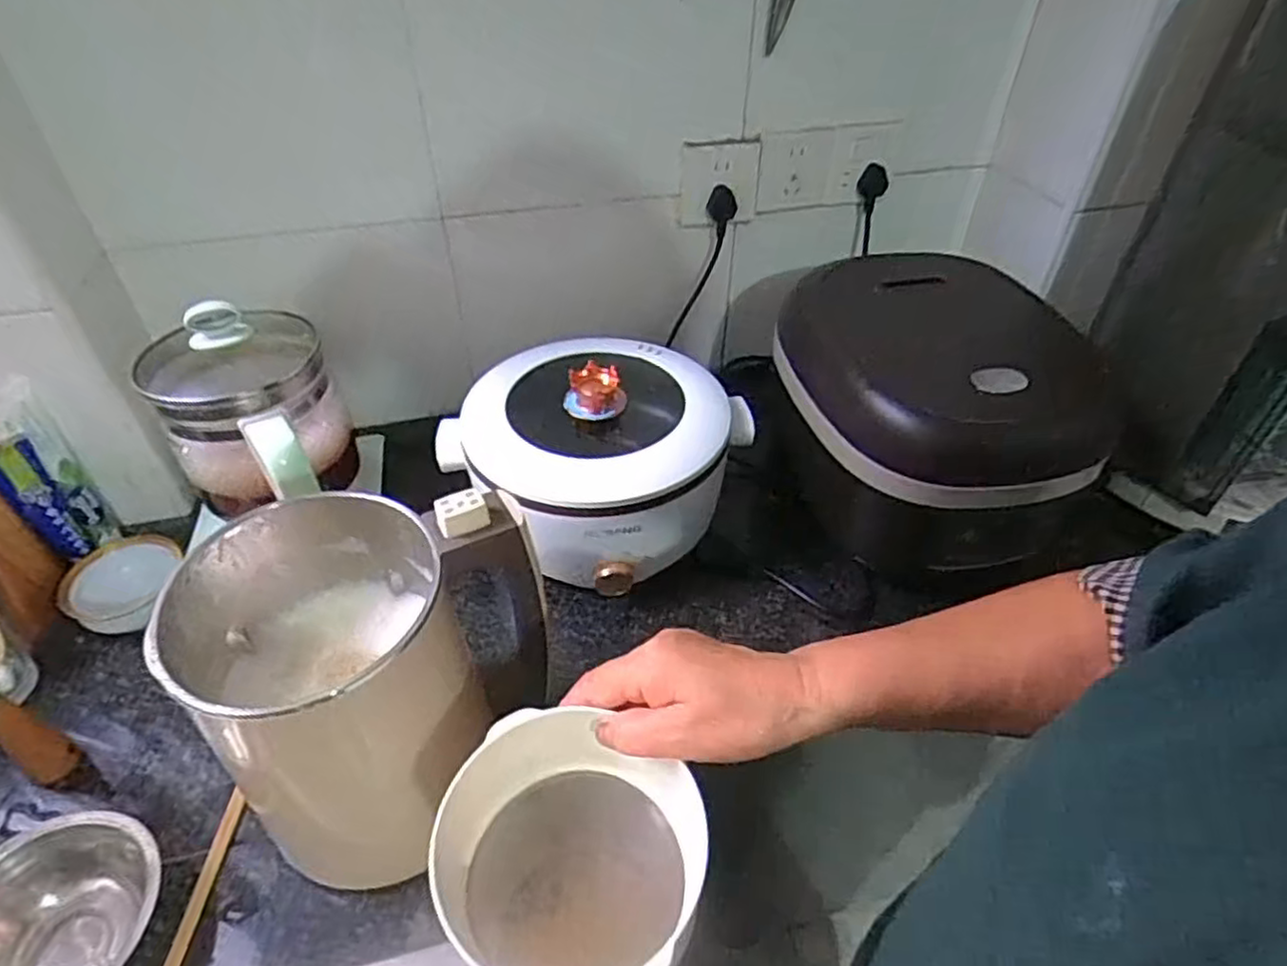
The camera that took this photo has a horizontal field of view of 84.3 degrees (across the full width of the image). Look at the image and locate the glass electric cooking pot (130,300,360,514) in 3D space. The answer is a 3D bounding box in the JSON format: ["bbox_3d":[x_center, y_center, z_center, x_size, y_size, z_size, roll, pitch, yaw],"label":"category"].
[{"bbox_3d":[-0.350,-0.059,0.647,0.139,0.174,0.193,-23,48,-24],"label":"glass electric cooking pot"}]

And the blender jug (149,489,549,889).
[{"bbox_3d":[-0.193,0.130,0.491,0.153,0.249,0.185,22,47,22],"label":"blender jug"}]

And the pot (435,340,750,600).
[{"bbox_3d":[-0.044,-0.031,0.708,0.246,0.146,0.245,0,42,0],"label":"pot"}]

